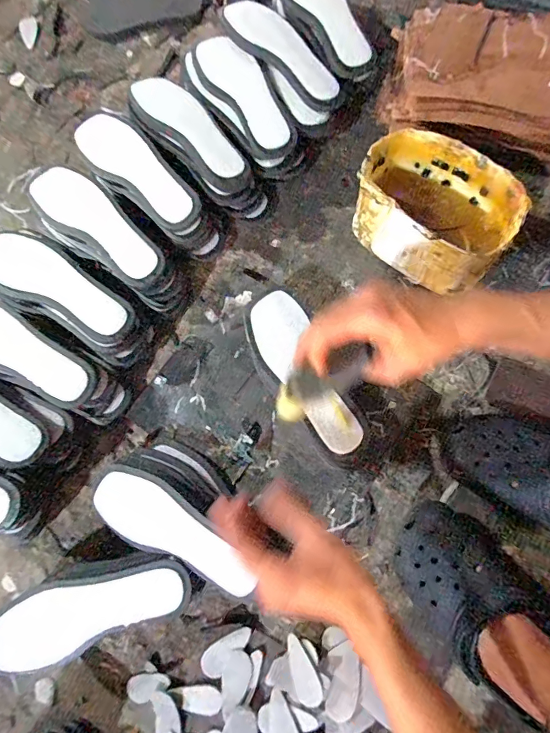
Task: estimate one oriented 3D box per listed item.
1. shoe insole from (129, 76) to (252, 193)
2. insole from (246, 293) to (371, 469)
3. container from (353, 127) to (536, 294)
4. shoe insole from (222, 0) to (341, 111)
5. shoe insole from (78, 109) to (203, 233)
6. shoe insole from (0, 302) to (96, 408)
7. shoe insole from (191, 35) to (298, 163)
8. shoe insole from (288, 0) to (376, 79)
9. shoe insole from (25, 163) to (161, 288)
[{"bbox_3d":[-0.119,-0.342,0.597,0.074,0.030,0.242,-42,76,-6],"label":"shoe insole"},{"bbox_3d":[0.032,0.011,0.513,0.086,0.028,0.227,-26,75,-2],"label":"insole"},{"bbox_3d":[0.203,-0.199,0.548,0.196,0.115,0.124,37,81,12],"label":"container"},{"bbox_3d":[0.011,-0.464,0.610,0.077,0.011,0.226,-43,76,-6],"label":"shoe insole"},{"bbox_3d":[-0.190,-0.277,0.582,0.218,0.021,0.072,42,83,14],"label":"shoe insole"},{"bbox_3d":[-0.347,-0.029,0.543,0.250,0.020,0.081,25,79,11],"label":"shoe insole"},{"bbox_3d":[-0.045,-0.391,0.601,0.081,0.021,0.220,-27,75,-2],"label":"shoe insole"},{"bbox_3d":[0.079,-0.521,0.617,0.074,0.017,0.222,-29,75,-3],"label":"shoe insole"},{"bbox_3d":[-0.246,-0.198,0.570,0.230,0.013,0.077,42,83,14],"label":"shoe insole"}]

